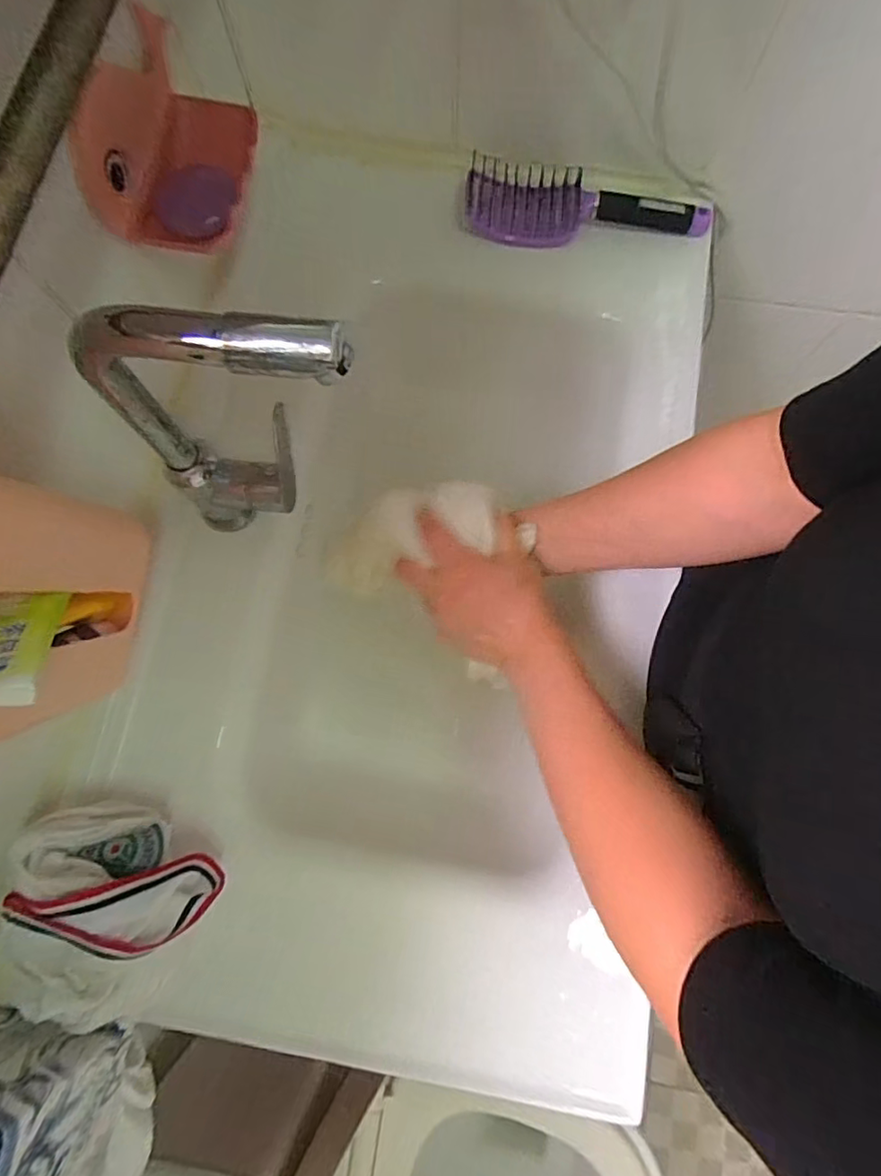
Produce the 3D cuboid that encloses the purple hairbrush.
[{"bbox_3d":[0.144,-0.377,0.559,0.241,0.040,0.077,4,77,2],"label":"purple hairbrush"}]

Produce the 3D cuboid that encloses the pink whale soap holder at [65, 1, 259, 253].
[{"bbox_3d":[-0.190,-0.317,0.399,0.083,0.073,0.143,9,77,3],"label":"pink whale soap holder"}]

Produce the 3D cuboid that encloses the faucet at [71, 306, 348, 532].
[{"bbox_3d":[-0.126,-0.101,0.380,0.169,0.254,0.052,2,77,1],"label":"faucet"}]

